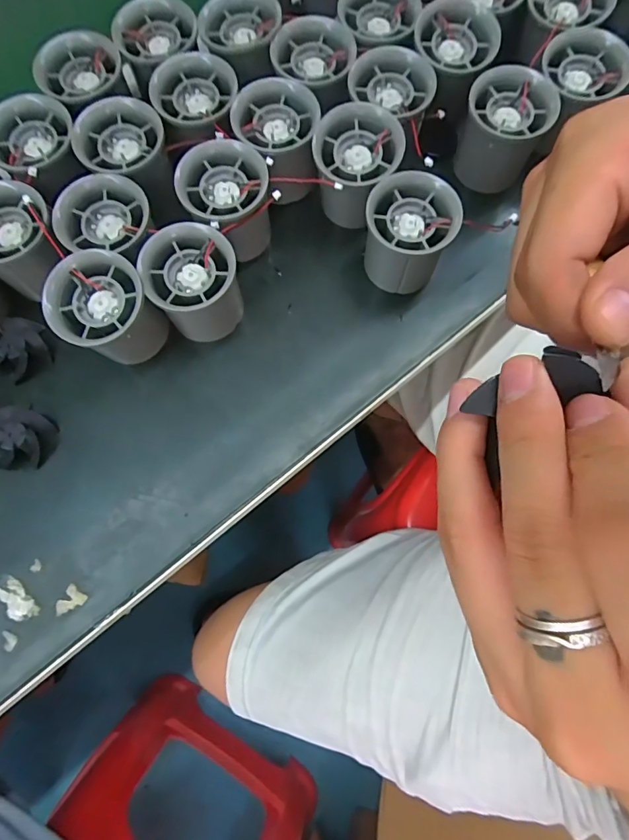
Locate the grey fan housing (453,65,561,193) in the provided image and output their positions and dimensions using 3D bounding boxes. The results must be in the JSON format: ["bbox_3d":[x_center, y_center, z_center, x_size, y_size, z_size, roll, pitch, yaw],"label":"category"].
[{"bbox_3d":[0.128,-0.196,0.314,0.052,0.053,0.052,0,75,2],"label":"grey fan housing"}]

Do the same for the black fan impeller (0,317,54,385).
[{"bbox_3d":[-0.192,-0.047,0.300,0.034,0.015,0.037,42,80,11],"label":"black fan impeller"}]

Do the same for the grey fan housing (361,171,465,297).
[{"bbox_3d":[0.059,-0.116,0.296,0.054,0.060,0.056,0,75,2],"label":"grey fan housing"}]

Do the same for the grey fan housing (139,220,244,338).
[{"bbox_3d":[-0.074,-0.084,0.289,0.055,0.056,0.053,0,75,2],"label":"grey fan housing"}]

